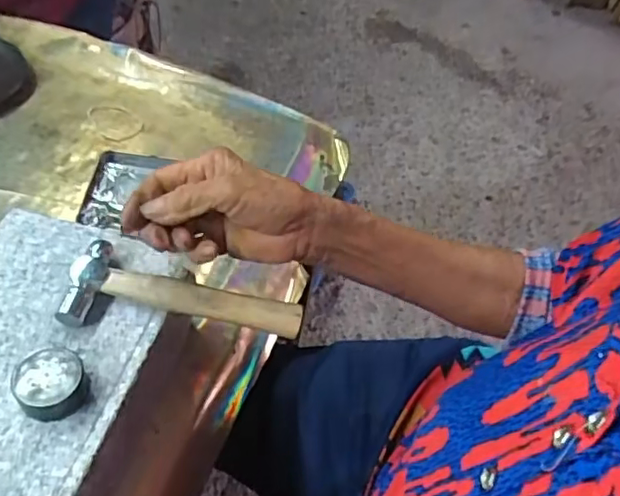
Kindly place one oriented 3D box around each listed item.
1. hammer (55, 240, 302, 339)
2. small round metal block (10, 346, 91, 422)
[{"bbox_3d":[-0.080,0.031,0.390,0.149,0.015,0.057,8,49,0],"label":"hammer"},{"bbox_3d":[-0.150,0.078,0.345,0.037,0.022,0.035,3,49,-4],"label":"small round metal block"}]

